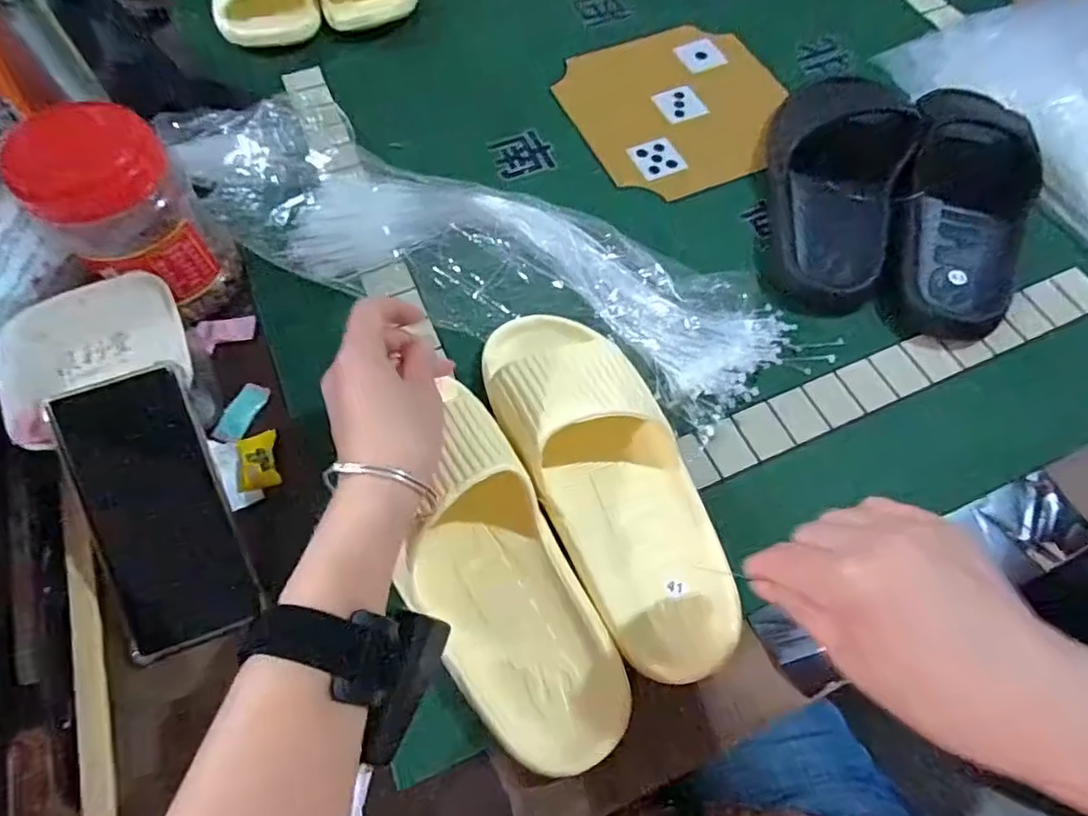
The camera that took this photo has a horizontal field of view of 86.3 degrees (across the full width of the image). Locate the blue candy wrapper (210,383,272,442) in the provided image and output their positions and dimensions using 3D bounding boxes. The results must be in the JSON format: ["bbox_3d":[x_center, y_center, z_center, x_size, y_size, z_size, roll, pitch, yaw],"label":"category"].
[{"bbox_3d":[-0.221,0.003,0.426,0.015,0.013,0.049,16,65,5],"label":"blue candy wrapper"}]

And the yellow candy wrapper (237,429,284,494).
[{"bbox_3d":[-0.201,0.035,0.404,0.025,0.009,0.044,-15,66,-9],"label":"yellow candy wrapper"}]

